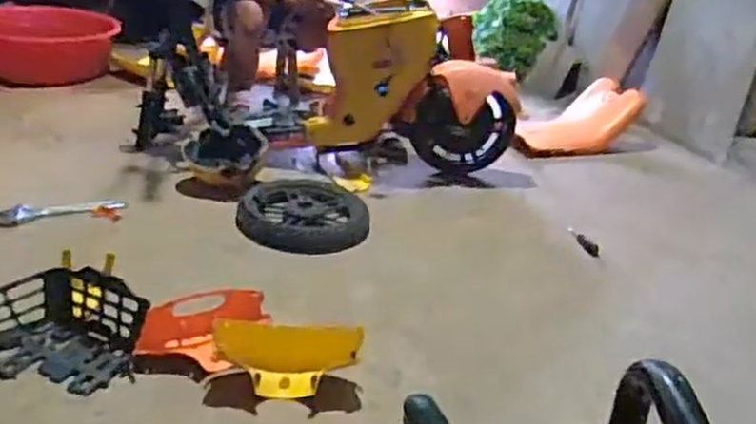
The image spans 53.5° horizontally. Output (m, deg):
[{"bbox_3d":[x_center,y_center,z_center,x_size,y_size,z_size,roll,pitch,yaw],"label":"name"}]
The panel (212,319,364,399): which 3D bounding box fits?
[{"bbox_3d":[-0.191,0.294,1.500,0.295,0.111,0.126,10,26,4],"label":"panel"}]

